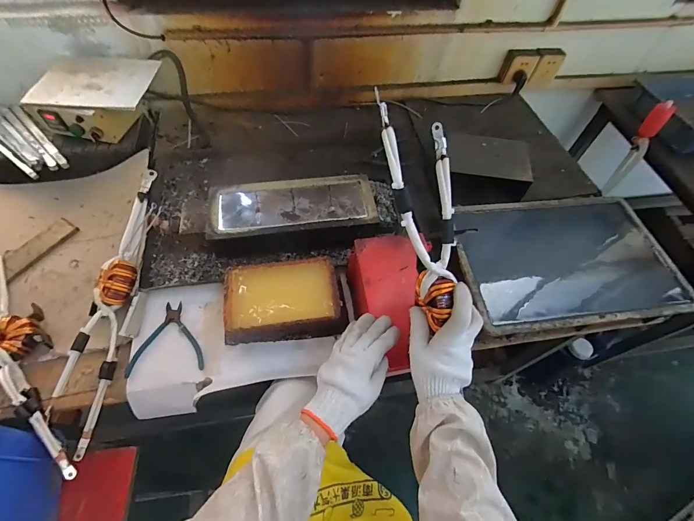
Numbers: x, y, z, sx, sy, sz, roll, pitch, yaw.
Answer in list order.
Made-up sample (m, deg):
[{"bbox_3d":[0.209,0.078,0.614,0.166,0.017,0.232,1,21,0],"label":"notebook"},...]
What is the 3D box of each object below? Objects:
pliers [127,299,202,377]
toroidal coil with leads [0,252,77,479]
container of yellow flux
[{"bbox_3d":[-0.322,0.135,0.614,0.126,0.010,0.134,-5,58,-7],"label":"pliers"},{"bbox_3d":[-0.592,0.148,0.600,0.096,0.042,0.533,-39,67,-24],"label":"toroidal coil with leads"},{"bbox_3d":[-0.115,0.075,0.633,0.214,0.064,0.138,-4,58,-6],"label":"container of yellow flux"}]

